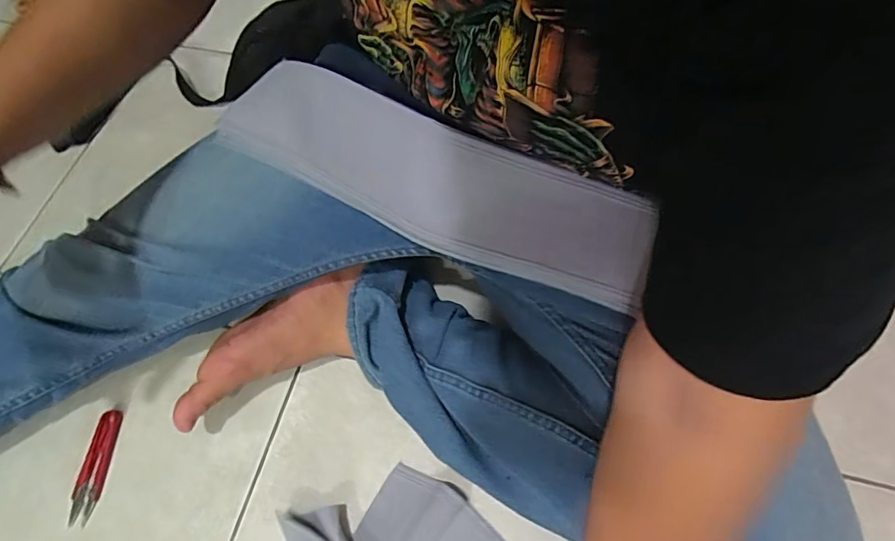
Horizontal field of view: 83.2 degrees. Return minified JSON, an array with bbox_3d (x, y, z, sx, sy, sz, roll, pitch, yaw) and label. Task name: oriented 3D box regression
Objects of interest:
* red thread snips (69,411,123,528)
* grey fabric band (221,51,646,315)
[{"bbox_3d":[-0.347,0.192,0.498,0.024,0.008,0.102,1,64,4],"label":"red thread snips"},{"bbox_3d":[-0.019,-0.079,0.415,0.365,0.021,0.096,26,87,11],"label":"grey fabric band"}]

